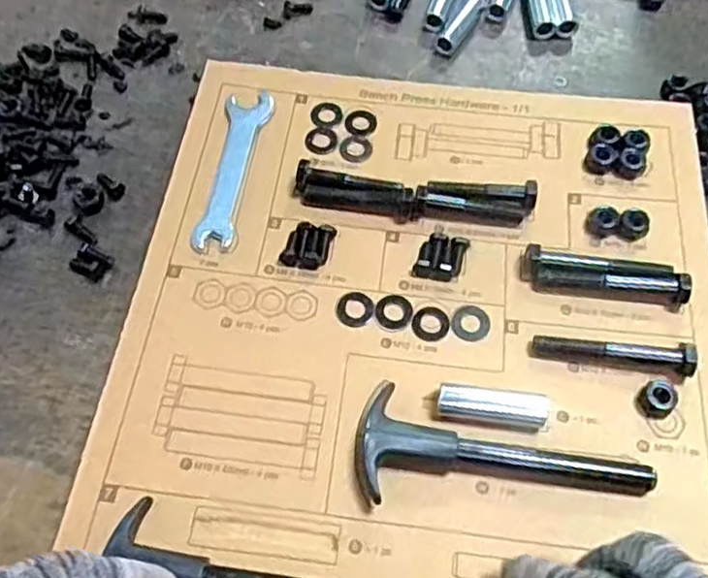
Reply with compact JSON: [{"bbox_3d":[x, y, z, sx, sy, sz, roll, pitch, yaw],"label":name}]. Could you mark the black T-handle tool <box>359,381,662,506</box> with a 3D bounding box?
[{"bbox_3d":[0.068,0.074,0.317,0.131,0.016,0.051,4,61,3],"label":"black T-handle tool"}]

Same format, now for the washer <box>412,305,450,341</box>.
[{"bbox_3d":[0.039,0.017,0.358,0.019,0.004,0.019,0,61,0],"label":"washer"}]

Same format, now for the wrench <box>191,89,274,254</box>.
[{"bbox_3d":[-0.068,-0.070,0.400,0.026,0.004,0.114,5,61,3],"label":"wrench"}]

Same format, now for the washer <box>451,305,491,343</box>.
[{"bbox_3d":[0.060,0.017,0.358,0.019,0.004,0.020,0,61,0],"label":"washer"}]

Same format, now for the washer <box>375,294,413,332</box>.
[{"bbox_3d":[0.020,0.011,0.360,0.019,0.004,0.020,0,61,0],"label":"washer"}]

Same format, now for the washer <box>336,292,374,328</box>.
[{"bbox_3d":[0.000,0.010,0.361,0.019,0.004,0.019,0,61,0],"label":"washer"}]

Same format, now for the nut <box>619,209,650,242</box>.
[{"bbox_3d":[0.151,-0.034,0.377,0.015,0.010,0.014,0,61,0],"label":"nut"}]

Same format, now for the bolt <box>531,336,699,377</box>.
[{"bbox_3d":[0.126,0.030,0.342,0.074,0.017,0.017,8,61,5],"label":"bolt"}]

